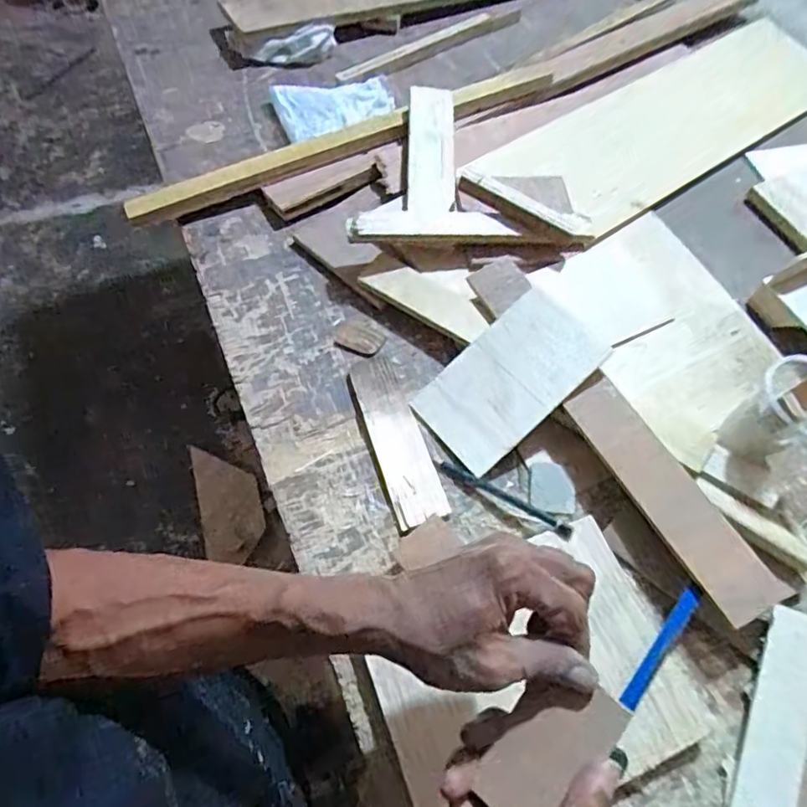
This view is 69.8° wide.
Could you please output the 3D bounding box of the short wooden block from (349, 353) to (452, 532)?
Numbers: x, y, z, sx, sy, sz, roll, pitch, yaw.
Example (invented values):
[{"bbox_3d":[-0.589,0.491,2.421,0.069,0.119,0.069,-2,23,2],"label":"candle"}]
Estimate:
[{"bbox_3d":[-0.006,0.029,0.517,0.046,0.011,0.166,-16,62,-11],"label":"short wooden block"}]

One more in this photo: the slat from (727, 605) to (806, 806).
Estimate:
[{"bbox_3d":[0.265,0.225,0.406,0.041,0.005,0.159,21,65,21],"label":"slat"}]

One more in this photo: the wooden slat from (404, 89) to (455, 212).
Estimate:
[{"bbox_3d":[0.029,-0.276,0.631,0.052,0.017,0.175,0,65,3],"label":"wooden slat"}]

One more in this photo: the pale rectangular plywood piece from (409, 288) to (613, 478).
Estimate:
[{"bbox_3d":[0.094,-0.022,0.515,0.158,0.012,0.095,-41,68,-1],"label":"pale rectangular plywood piece"}]

